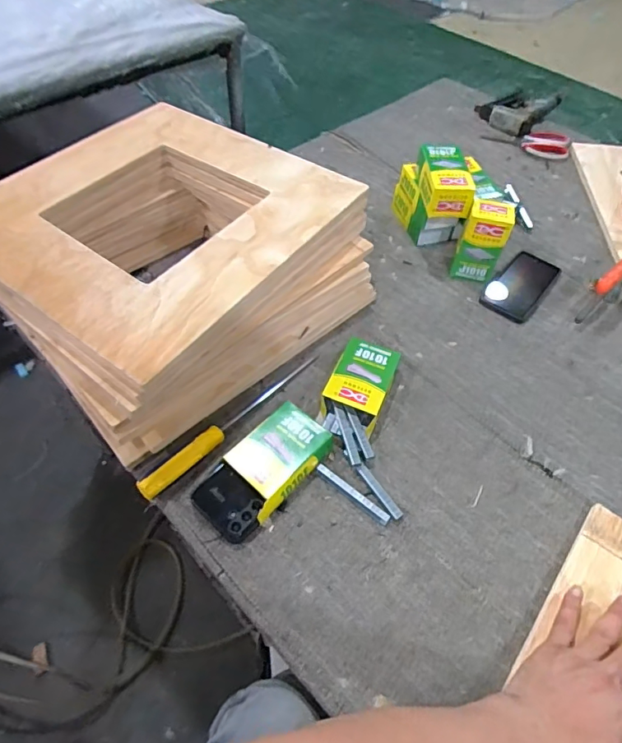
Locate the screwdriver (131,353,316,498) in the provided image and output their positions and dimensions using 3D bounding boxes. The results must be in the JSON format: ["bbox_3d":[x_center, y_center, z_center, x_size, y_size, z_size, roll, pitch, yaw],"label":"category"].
[{"bbox_3d":[-0.091,0.057,0.616,0.023,0.023,0.291,36,56,23],"label":"screwdriver"}]

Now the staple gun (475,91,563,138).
[{"bbox_3d":[0.495,-0.638,1.160,0.145,0.041,0.257,34,59,22],"label":"staple gun"}]

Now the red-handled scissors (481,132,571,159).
[{"bbox_3d":[0.479,-0.503,1.071,0.174,0.018,0.090,4,53,1],"label":"red-handled scissors"}]

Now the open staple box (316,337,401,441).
[{"bbox_3d":[0.066,0.018,0.646,0.079,0.039,0.132,19,54,13],"label":"open staple box"}]

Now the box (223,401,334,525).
[{"bbox_3d":[-0.041,0.102,0.578,0.085,0.035,0.134,34,59,22],"label":"box"}]

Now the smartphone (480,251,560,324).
[{"bbox_3d":[0.348,-0.145,0.797,0.076,0.013,0.169,35,59,22],"label":"smartphone"}]

